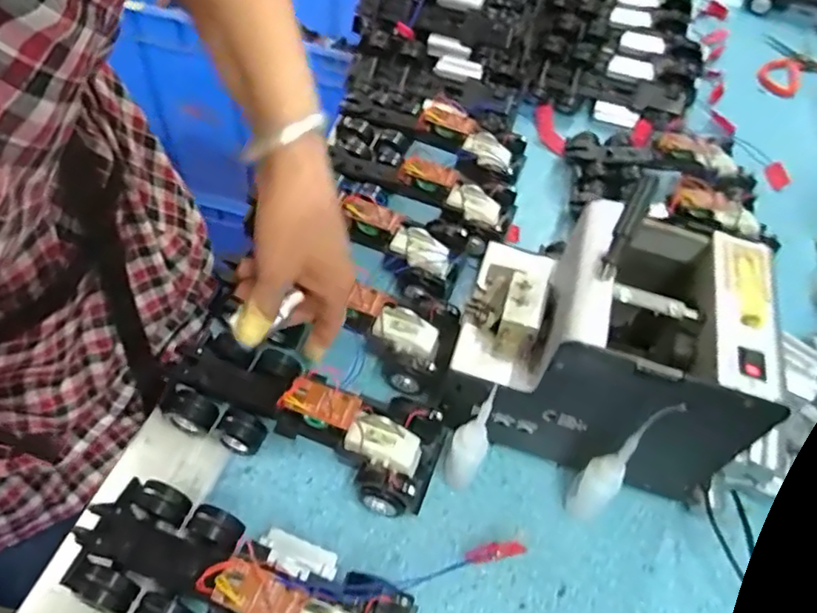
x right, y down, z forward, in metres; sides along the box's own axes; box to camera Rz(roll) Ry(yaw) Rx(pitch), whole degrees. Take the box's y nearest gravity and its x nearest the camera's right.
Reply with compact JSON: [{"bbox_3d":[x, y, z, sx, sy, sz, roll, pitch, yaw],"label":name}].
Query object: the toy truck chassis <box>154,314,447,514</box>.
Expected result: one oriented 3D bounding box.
[{"bbox_3d":[-0.072,0.070,0.403,0.190,0.054,0.076,19,55,8],"label":"toy truck chassis"}]

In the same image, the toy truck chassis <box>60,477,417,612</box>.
[{"bbox_3d":[-0.095,0.163,0.334,0.192,0.058,0.073,20,55,9],"label":"toy truck chassis"}]

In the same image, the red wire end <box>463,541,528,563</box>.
[{"bbox_3d":[0.056,0.159,0.379,0.038,0.014,0.010,-16,54,12],"label":"red wire end"}]

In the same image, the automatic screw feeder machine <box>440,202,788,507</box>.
[{"bbox_3d":[0.124,0.034,0.403,0.176,0.144,0.143,16,54,6],"label":"automatic screw feeder machine"}]

